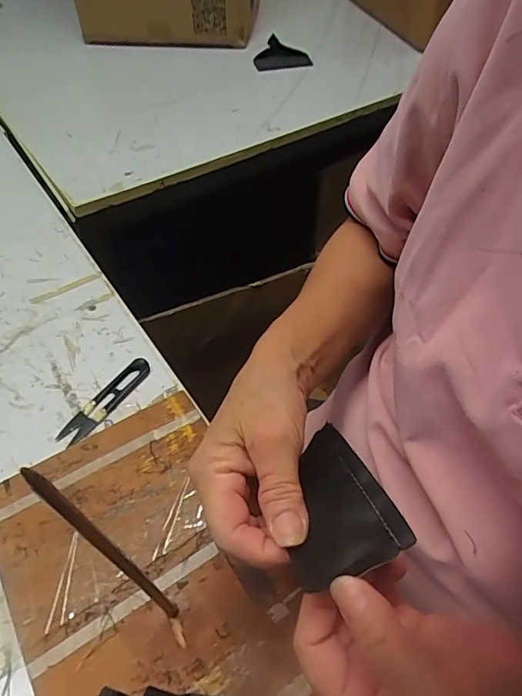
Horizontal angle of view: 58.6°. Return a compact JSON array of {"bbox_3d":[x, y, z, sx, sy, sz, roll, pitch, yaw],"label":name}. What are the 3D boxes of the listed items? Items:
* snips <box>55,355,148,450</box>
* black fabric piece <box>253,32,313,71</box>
[{"bbox_3d":[-0.139,0.047,0.419,0.022,0.007,0.100,32,57,23],"label":"snips"},{"bbox_3d":[0.041,-0.556,0.879,0.105,0.031,0.088,0,51,0],"label":"black fabric piece"}]

